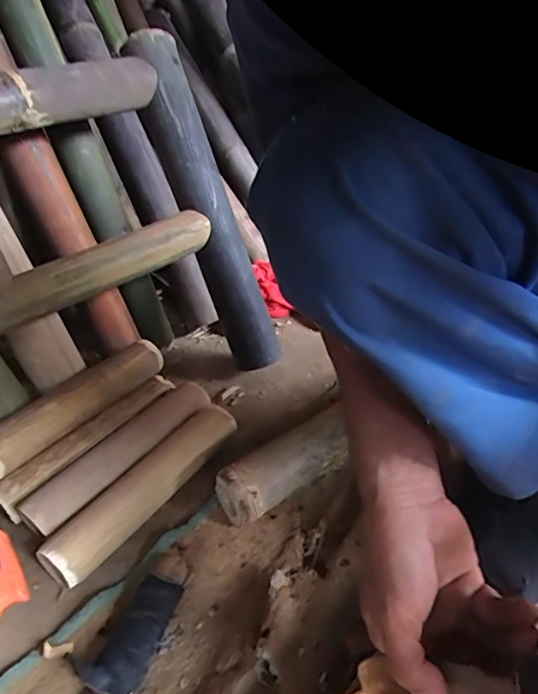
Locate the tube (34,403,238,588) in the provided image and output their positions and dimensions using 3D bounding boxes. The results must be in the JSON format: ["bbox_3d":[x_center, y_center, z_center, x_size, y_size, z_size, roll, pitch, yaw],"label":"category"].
[{"bbox_3d":[-0.145,0.167,0.593,0.057,0.055,0.268,18,41,33],"label":"tube"}]

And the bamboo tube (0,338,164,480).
[{"bbox_3d":[-0.257,0.072,0.658,0.053,0.059,0.259,19,41,35],"label":"bamboo tube"}]

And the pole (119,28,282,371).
[{"bbox_3d":[-0.094,-0.201,0.740,0.071,0.495,0.068,-25,16,-25],"label":"pole"}]

